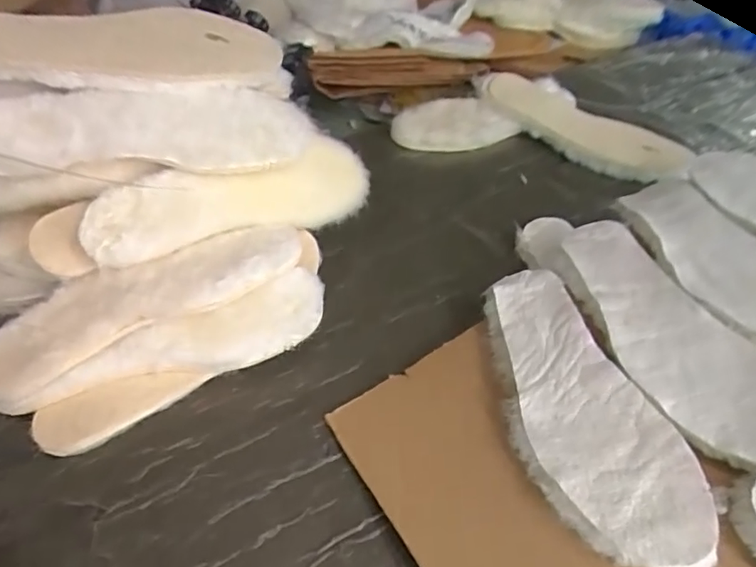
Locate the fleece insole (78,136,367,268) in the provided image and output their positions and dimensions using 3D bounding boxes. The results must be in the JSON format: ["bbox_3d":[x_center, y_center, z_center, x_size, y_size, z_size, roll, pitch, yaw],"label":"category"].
[{"bbox_3d":[-0.122,-0.074,0.505,0.270,0.087,0.045,-22,9,-20],"label":"fleece insole"}]

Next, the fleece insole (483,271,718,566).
[{"bbox_3d":[0.142,0.085,0.415,0.097,0.012,0.260,-19,41,-1],"label":"fleece insole"}]

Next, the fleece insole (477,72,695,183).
[{"bbox_3d":[0.257,-0.202,0.721,0.280,0.029,0.083,32,67,17],"label":"fleece insole"}]

